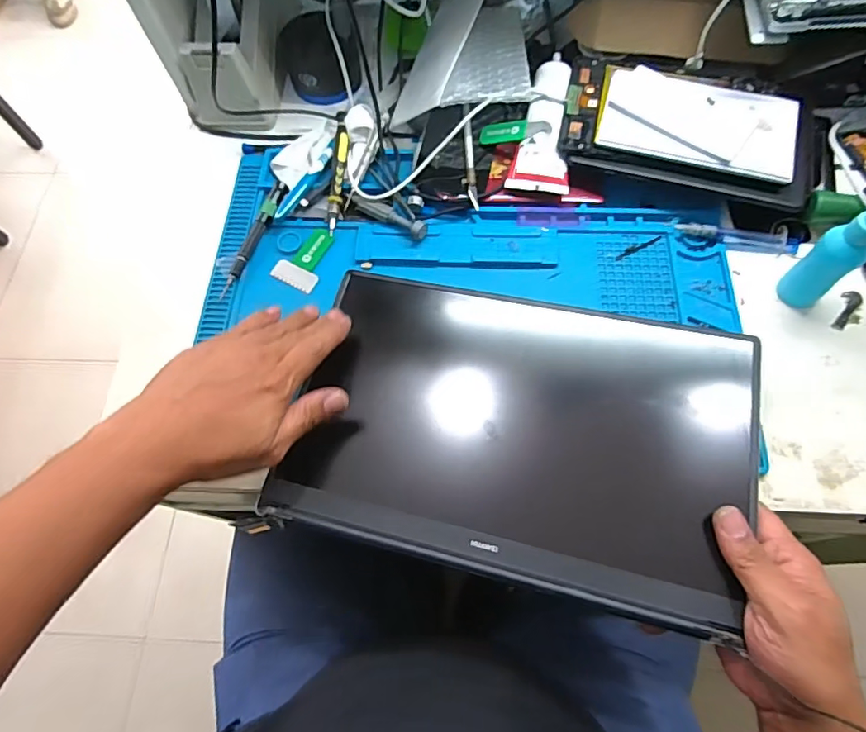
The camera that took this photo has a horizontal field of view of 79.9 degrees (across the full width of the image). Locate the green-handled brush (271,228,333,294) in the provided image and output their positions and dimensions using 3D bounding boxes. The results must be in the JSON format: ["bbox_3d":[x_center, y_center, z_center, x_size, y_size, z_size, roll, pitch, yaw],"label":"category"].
[{"bbox_3d":[-0.121,-0.105,0.492,0.044,0.004,0.062,25,71,12],"label":"green-handled brush"}]

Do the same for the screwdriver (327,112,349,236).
[{"bbox_3d":[-0.094,-0.190,0.510,0.017,0.014,0.125,3,81,4],"label":"screwdriver"}]

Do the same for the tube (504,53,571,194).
[{"bbox_3d":[0.117,-0.242,0.515,0.056,0.041,0.167,12,69,7],"label":"tube"}]

